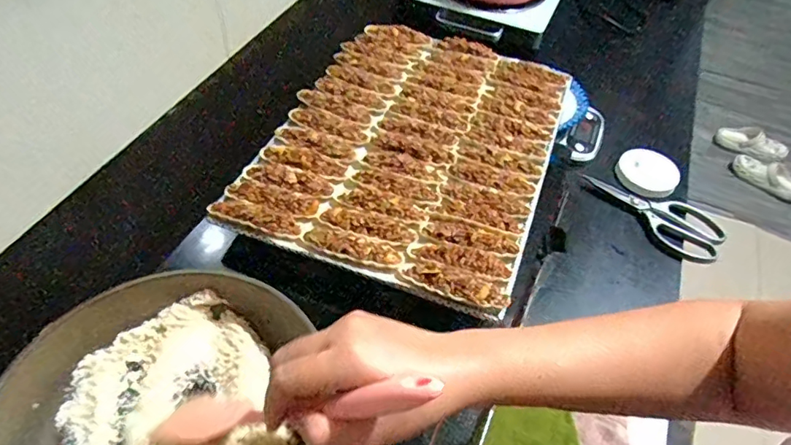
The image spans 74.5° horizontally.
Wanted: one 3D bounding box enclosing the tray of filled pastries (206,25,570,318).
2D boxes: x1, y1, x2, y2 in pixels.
[{"bbox_3d":[0.026,-0.113,0.644,0.317,0.026,0.434,17,51,12],"label":"tray of filled pastries"}]

